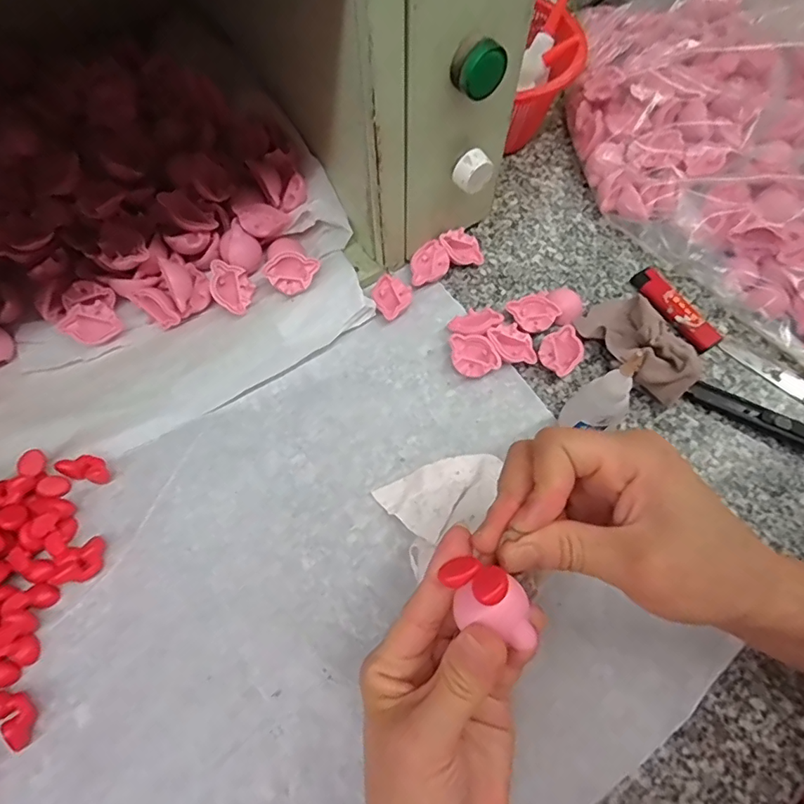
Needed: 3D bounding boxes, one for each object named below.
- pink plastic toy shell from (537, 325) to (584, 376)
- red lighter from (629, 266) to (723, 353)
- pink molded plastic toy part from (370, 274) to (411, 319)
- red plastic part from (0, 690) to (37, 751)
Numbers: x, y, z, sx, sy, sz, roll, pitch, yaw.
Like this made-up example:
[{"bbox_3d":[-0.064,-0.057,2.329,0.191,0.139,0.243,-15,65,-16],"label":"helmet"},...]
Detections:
[{"bbox_3d":[0.111,-0.035,0.352,0.032,0.015,0.030,1,66,-1],"label":"pink plastic toy shell"},{"bbox_3d":[0.200,-0.069,0.372,0.019,0.012,0.075,-26,69,-13],"label":"red lighter"},{"bbox_3d":[-0.008,-0.075,0.373,0.030,0.013,0.030,40,71,15],"label":"pink molded plastic toy part"},{"bbox_3d":[-0.198,0.160,0.259,0.012,0.014,0.031,-36,71,-16],"label":"red plastic part"}]

